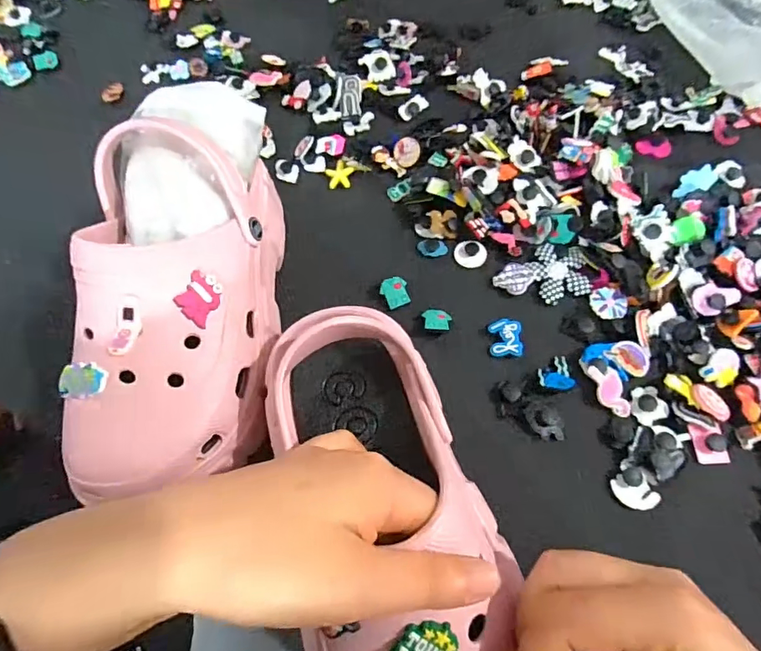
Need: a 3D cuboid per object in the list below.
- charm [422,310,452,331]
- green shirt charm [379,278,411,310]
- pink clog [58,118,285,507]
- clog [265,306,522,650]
[{"bbox_3d":[0.041,-0.004,0.347,0.020,0.004,0.017,5,64,6],"label":"charm"},{"bbox_3d":[0.011,-0.025,0.360,0.021,0.004,0.023,-14,87,-11],"label":"green shirt charm"},{"bbox_3d":[-0.121,-0.011,0.301,0.101,0.109,0.225,-3,64,2],"label":"pink clog"},{"bbox_3d":[0.009,0.097,0.224,0.097,0.083,0.229,-15,63,-4],"label":"clog"}]

